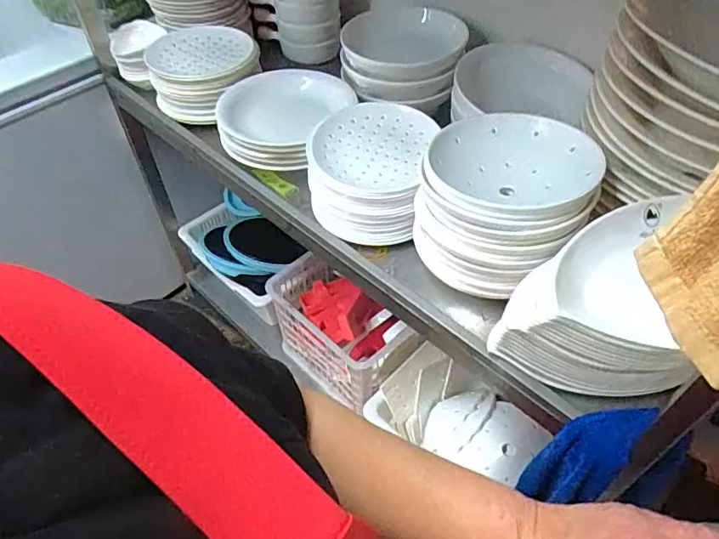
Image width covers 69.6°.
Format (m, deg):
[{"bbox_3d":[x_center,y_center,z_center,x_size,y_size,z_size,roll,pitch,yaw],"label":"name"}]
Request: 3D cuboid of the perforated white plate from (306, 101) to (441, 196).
[{"bbox_3d":[0.021,-0.193,0.803,0.183,0.041,0.181,-2,49,2],"label":"perforated white plate"}]

